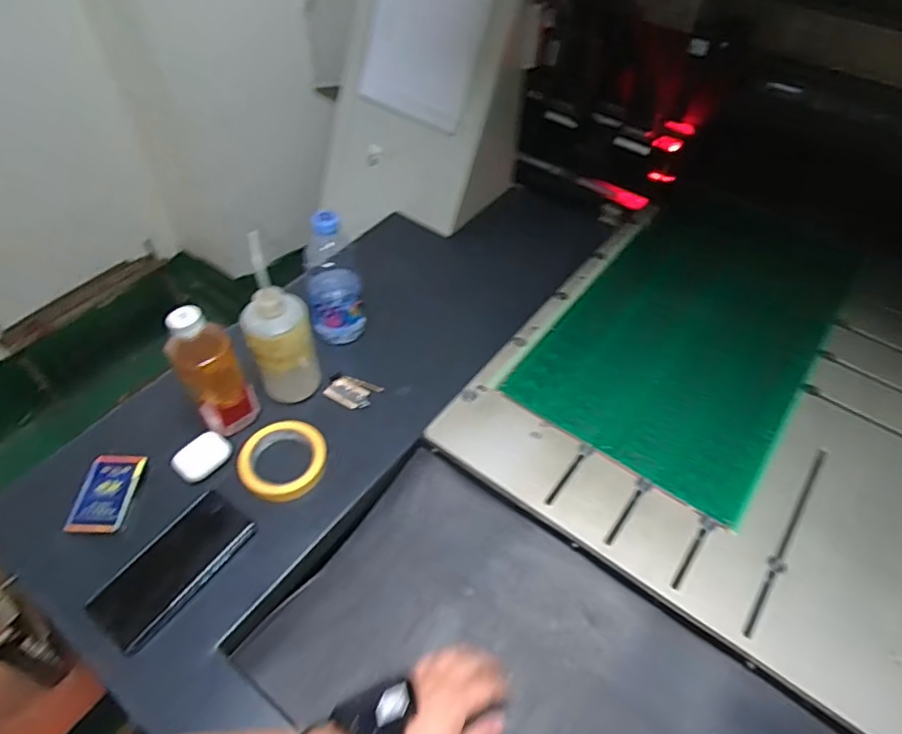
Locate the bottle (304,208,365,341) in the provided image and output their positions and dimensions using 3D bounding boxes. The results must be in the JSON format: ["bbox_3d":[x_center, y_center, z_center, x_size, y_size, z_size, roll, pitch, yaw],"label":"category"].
[{"bbox_3d":[-0.157,-0.112,0.788,0.071,0.198,0.067,-8,52,-8],"label":"bottle"}]

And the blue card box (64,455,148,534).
[{"bbox_3d":[-0.388,0.141,0.665,0.057,0.013,0.091,2,51,0],"label":"blue card box"}]

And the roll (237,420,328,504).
[{"bbox_3d":[-0.202,0.110,0.707,0.099,0.020,0.100,1,51,-1],"label":"roll"}]

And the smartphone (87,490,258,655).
[{"bbox_3d":[-0.295,0.211,0.626,0.079,0.015,0.163,31,57,21],"label":"smartphone"}]

